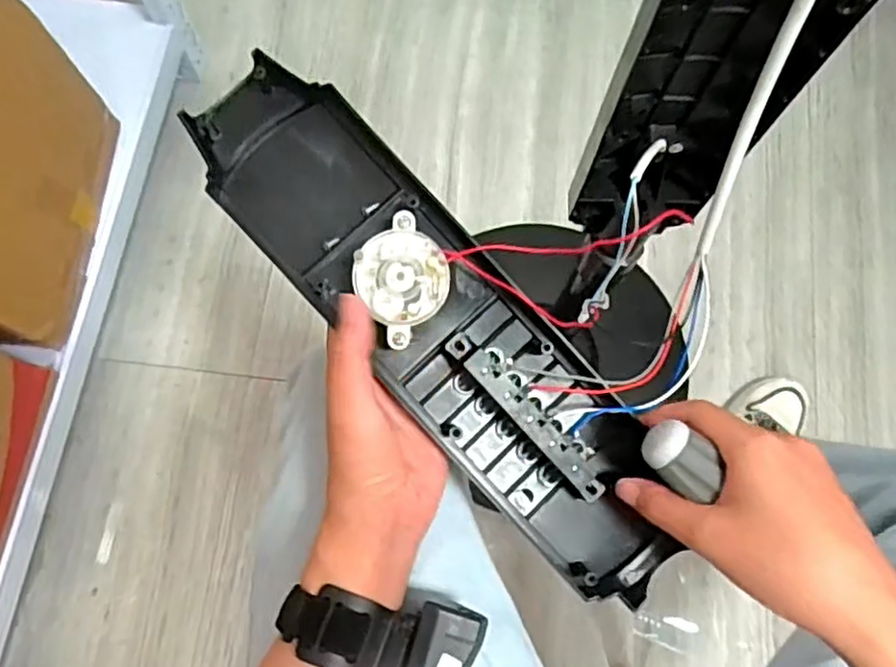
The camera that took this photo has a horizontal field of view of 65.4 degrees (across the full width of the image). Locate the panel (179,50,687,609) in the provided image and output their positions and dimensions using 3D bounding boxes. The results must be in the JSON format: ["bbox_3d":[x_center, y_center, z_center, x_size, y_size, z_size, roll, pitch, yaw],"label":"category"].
[{"bbox_3d":[0.000,-0.002,0.387,0.087,0.047,0.351,-41,89,-10],"label":"panel"}]

